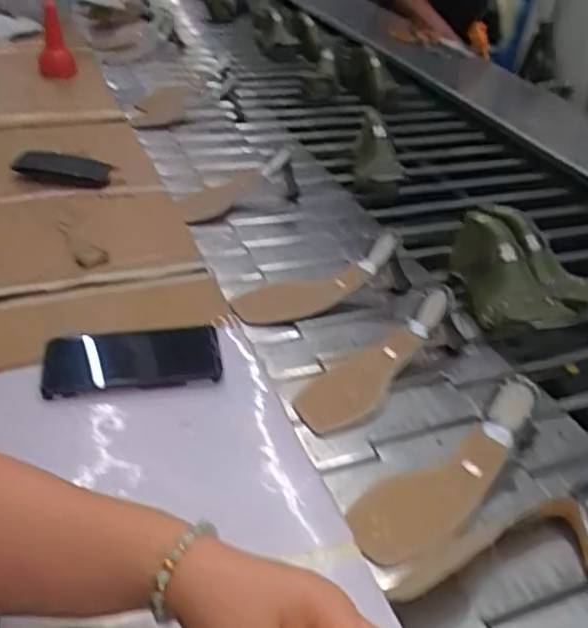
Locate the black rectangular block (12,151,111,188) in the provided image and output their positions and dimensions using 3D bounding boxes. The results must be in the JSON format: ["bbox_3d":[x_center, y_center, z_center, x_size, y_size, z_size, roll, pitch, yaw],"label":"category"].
[{"bbox_3d":[-0.343,-0.215,0.961,0.151,0.020,0.077,12,36,10],"label":"black rectangular block"}]

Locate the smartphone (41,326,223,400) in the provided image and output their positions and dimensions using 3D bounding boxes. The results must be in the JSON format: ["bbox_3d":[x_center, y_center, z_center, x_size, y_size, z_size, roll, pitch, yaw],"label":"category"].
[{"bbox_3d":[-0.155,0.045,0.635,0.163,0.015,0.072,-6,50,-8],"label":"smartphone"}]

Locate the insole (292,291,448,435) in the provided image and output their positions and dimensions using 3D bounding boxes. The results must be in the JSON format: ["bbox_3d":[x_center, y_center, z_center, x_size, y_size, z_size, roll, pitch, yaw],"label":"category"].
[{"bbox_3d":[0.092,0.055,0.723,0.219,0.045,0.079,-39,52,-19],"label":"insole"}]

